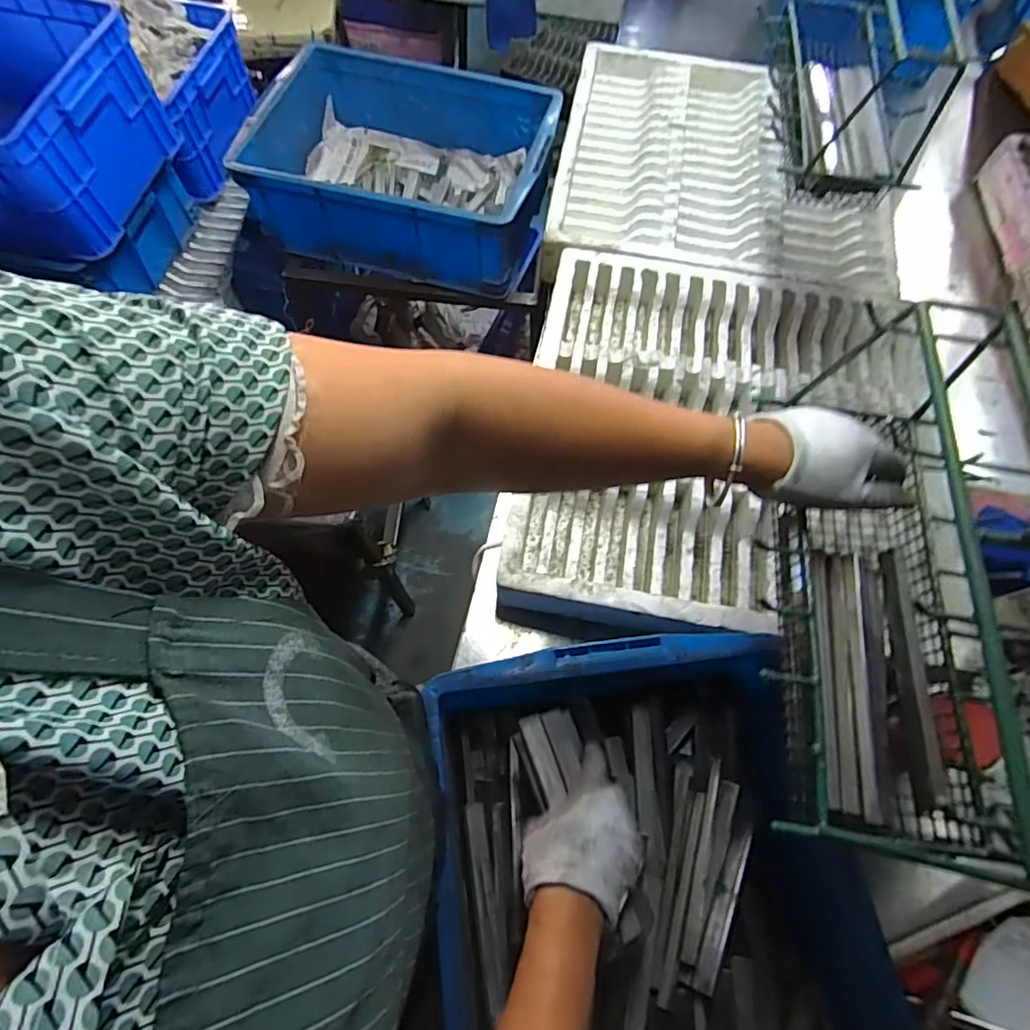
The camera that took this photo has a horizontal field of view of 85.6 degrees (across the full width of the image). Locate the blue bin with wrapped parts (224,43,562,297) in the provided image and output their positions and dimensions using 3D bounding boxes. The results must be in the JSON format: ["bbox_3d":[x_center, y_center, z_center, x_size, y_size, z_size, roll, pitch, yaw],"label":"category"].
[{"bbox_3d":[-0.192,-0.641,1.023,0.501,0.156,0.356,13,67,4],"label":"blue bin with wrapped parts"}]

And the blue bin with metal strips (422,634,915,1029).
[{"bbox_3d":[0.133,0.373,0.487,0.360,0.161,0.480,-7,67,-5],"label":"blue bin with metal strips"}]

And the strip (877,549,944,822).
[{"bbox_3d":[0.284,0.114,0.401,0.011,0.017,0.178,5,67,1],"label":"strip"}]

